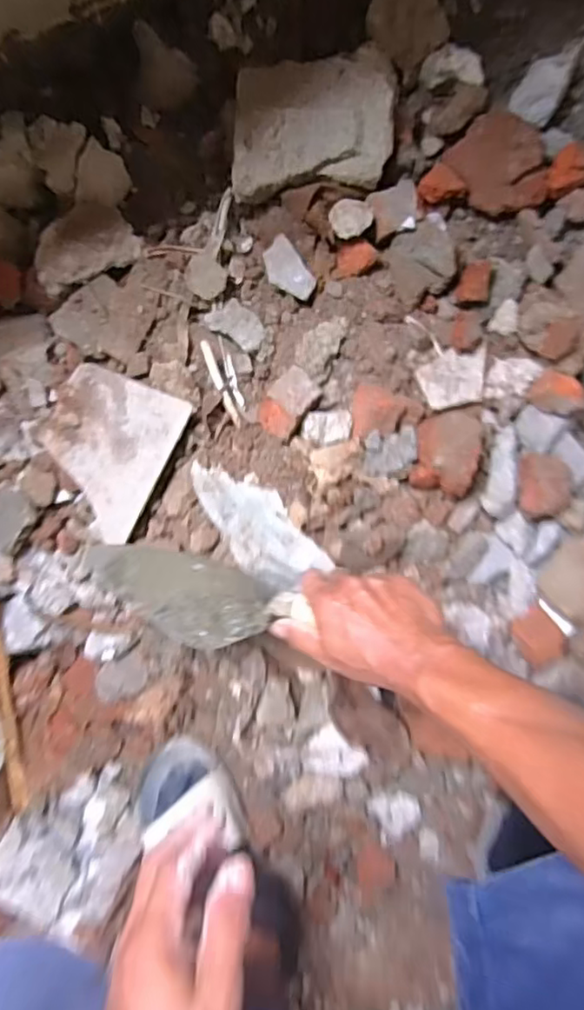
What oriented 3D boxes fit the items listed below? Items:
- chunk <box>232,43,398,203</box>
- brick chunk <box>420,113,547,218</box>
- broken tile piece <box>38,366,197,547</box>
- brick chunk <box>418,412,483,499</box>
[{"bbox_3d":[0.021,-0.371,0.605,0.162,0.071,0.125,-4,95,-2],"label":"chunk"},{"bbox_3d":[0.198,-0.348,0.630,0.134,0.044,0.089,1,95,-2],"label":"brick chunk"},{"bbox_3d":[-0.185,-0.054,0.603,0.122,0.011,0.157,32,106,5],"label":"broken tile piece"},{"bbox_3d":[0.161,-0.057,0.634,0.068,0.035,0.086,15,97,-4],"label":"brick chunk"}]

